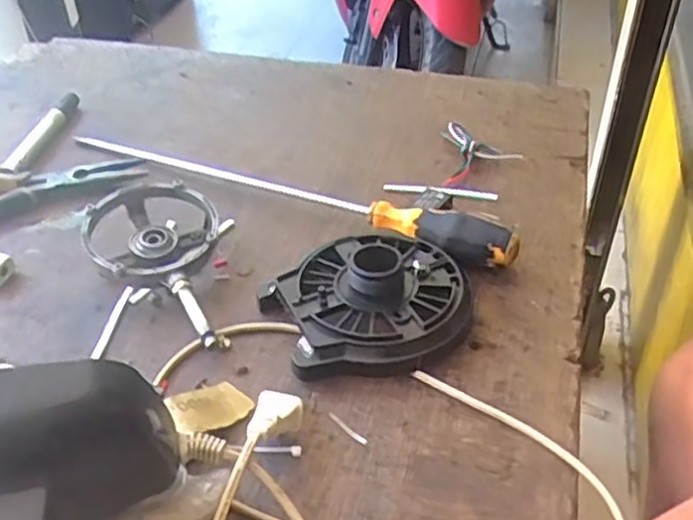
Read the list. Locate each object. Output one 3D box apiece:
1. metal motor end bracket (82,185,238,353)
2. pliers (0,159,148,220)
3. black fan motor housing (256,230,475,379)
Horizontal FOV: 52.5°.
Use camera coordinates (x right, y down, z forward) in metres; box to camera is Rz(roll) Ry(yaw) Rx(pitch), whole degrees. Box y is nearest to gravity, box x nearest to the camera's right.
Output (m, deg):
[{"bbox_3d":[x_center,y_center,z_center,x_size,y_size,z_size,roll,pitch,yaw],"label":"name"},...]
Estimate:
[{"bbox_3d":[-0.129,0.000,0.471,0.096,0.037,0.147,-5,40,-3],"label":"metal motor end bracket"},{"bbox_3d":[-0.257,-0.053,0.555,0.184,0.018,0.085,-13,41,-12],"label":"pliers"},{"bbox_3d":[0.013,0.021,0.443,0.132,0.036,0.112,-4,40,-2],"label":"black fan motor housing"}]

